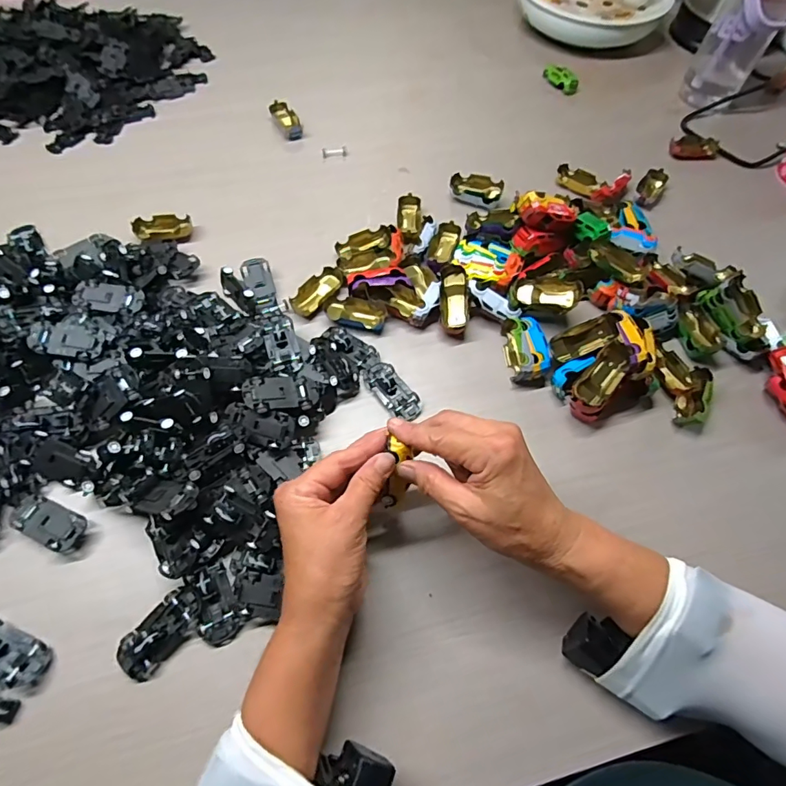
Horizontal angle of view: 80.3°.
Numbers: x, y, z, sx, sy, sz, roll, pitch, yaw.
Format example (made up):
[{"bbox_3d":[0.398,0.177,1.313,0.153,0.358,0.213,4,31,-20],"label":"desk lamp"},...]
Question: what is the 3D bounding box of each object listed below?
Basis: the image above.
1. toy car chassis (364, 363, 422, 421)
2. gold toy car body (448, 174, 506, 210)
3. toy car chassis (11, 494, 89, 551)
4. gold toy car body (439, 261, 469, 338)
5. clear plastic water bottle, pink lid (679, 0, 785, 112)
[{"bbox_3d":[0.000,-0.003,0.444,0.030,0.010,0.065,-34,67,-19],"label":"toy car chassis"},{"bbox_3d":[0.101,-0.250,0.576,0.063,0.023,0.031,24,63,12],"label":"gold toy car body"},{"bbox_3d":[-0.277,0.104,0.376,0.059,0.015,0.029,22,62,11],"label":"toy car chassis"},{"bbox_3d":[0.064,-0.097,0.489,0.030,0.019,0.077,-2,90,-3],"label":"gold toy car body"},{"bbox_3d":[0.477,-0.486,0.631,0.097,0.182,0.071,33,65,16],"label":"clear plastic water bottle, pink lid"}]

